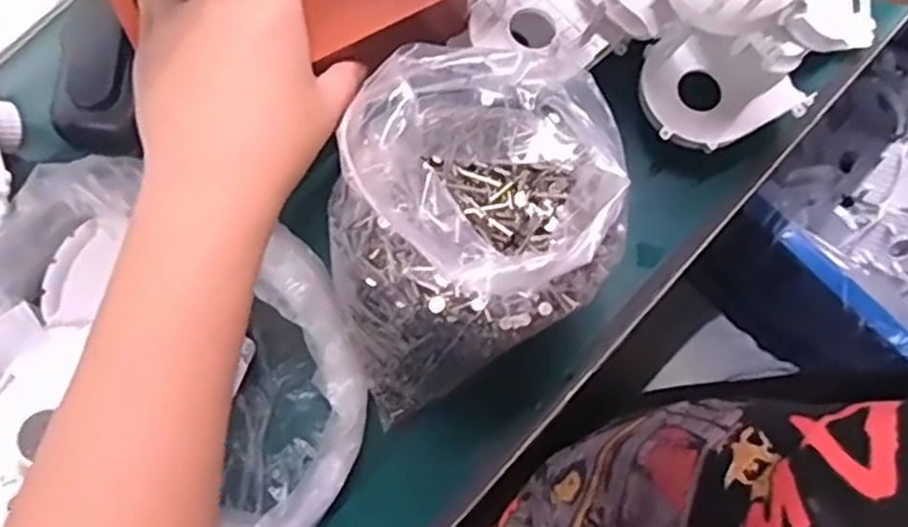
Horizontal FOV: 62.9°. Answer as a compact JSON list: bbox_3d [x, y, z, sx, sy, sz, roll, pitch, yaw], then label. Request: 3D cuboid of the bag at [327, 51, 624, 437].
[{"bbox_3d":[0.003,-0.017,0.323,0.143,0.113,0.114,-30,80,-7],"label":"bag"}]

